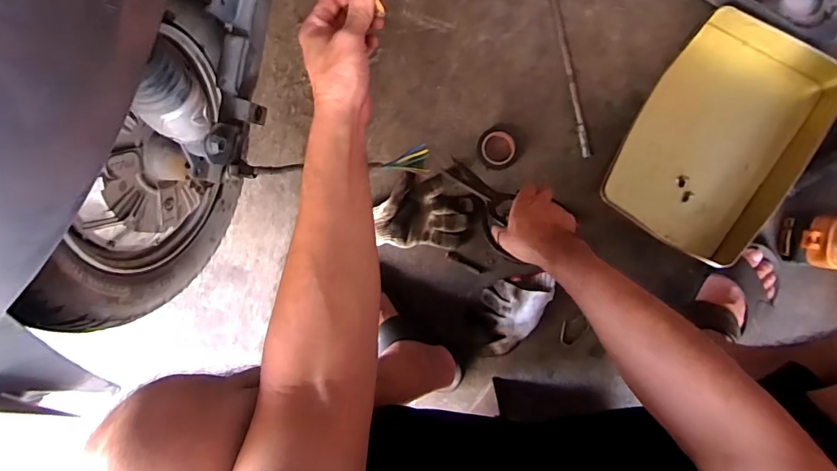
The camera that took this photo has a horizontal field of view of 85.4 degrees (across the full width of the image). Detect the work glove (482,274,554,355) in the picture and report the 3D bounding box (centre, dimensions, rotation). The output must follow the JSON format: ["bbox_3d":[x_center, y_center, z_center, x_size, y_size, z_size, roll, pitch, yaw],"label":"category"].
[{"bbox_3d":[0.149,0.120,0.676,0.100,0.046,0.114,-3,92,6],"label":"work glove"}]

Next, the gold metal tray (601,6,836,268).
[{"bbox_3d":[0.417,-0.134,0.633,0.219,0.054,0.309,29,95,3],"label":"gold metal tray"}]

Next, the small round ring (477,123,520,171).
[{"bbox_3d":[0.120,-0.133,0.682,0.061,0.019,0.068,13,94,5],"label":"small round ring"}]

